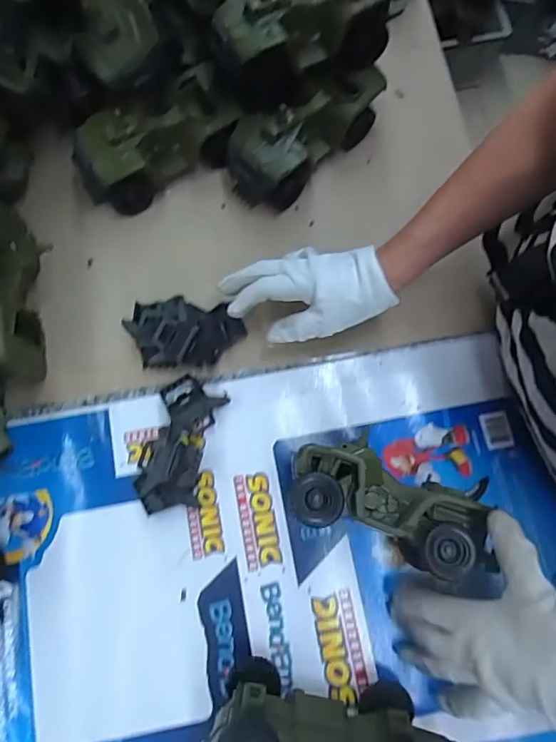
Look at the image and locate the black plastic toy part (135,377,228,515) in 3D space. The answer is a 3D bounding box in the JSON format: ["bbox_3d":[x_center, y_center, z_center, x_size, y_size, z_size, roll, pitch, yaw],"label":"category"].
[{"bbox_3d":[-0.095,0.071,0.486,0.061,0.026,0.126,15,76,3],"label":"black plastic toy part"}]

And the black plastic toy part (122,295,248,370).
[{"bbox_3d":[-0.092,-0.042,0.505,0.115,0.043,0.075,-6,76,-2],"label":"black plastic toy part"}]

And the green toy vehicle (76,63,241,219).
[{"bbox_3d":[-0.132,-0.238,0.534,0.162,0.076,0.079,-30,78,-7],"label":"green toy vehicle"}]

